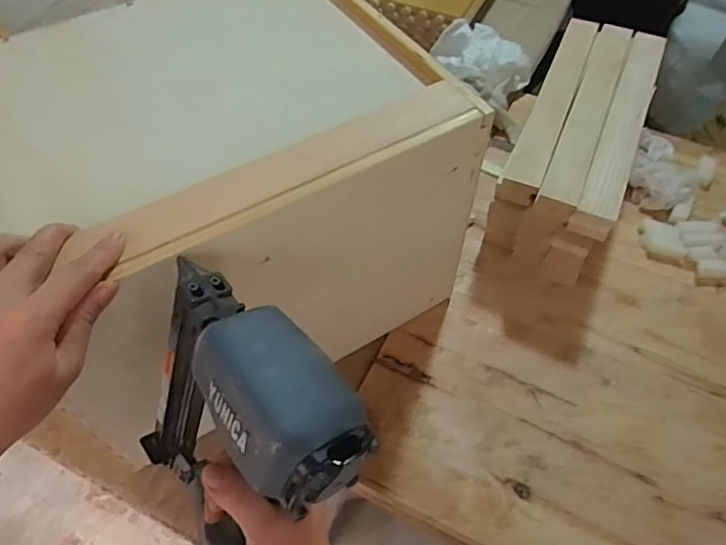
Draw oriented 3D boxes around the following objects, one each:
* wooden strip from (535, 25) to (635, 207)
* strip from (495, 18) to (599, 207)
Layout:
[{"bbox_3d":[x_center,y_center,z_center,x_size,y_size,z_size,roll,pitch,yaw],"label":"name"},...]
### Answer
[{"bbox_3d":[0.282,-0.209,0.667,0.043,0.021,0.352,22,56,13],"label":"wooden strip"},{"bbox_3d":[0.248,-0.222,0.689,0.051,0.031,0.355,13,56,28],"label":"strip"}]

